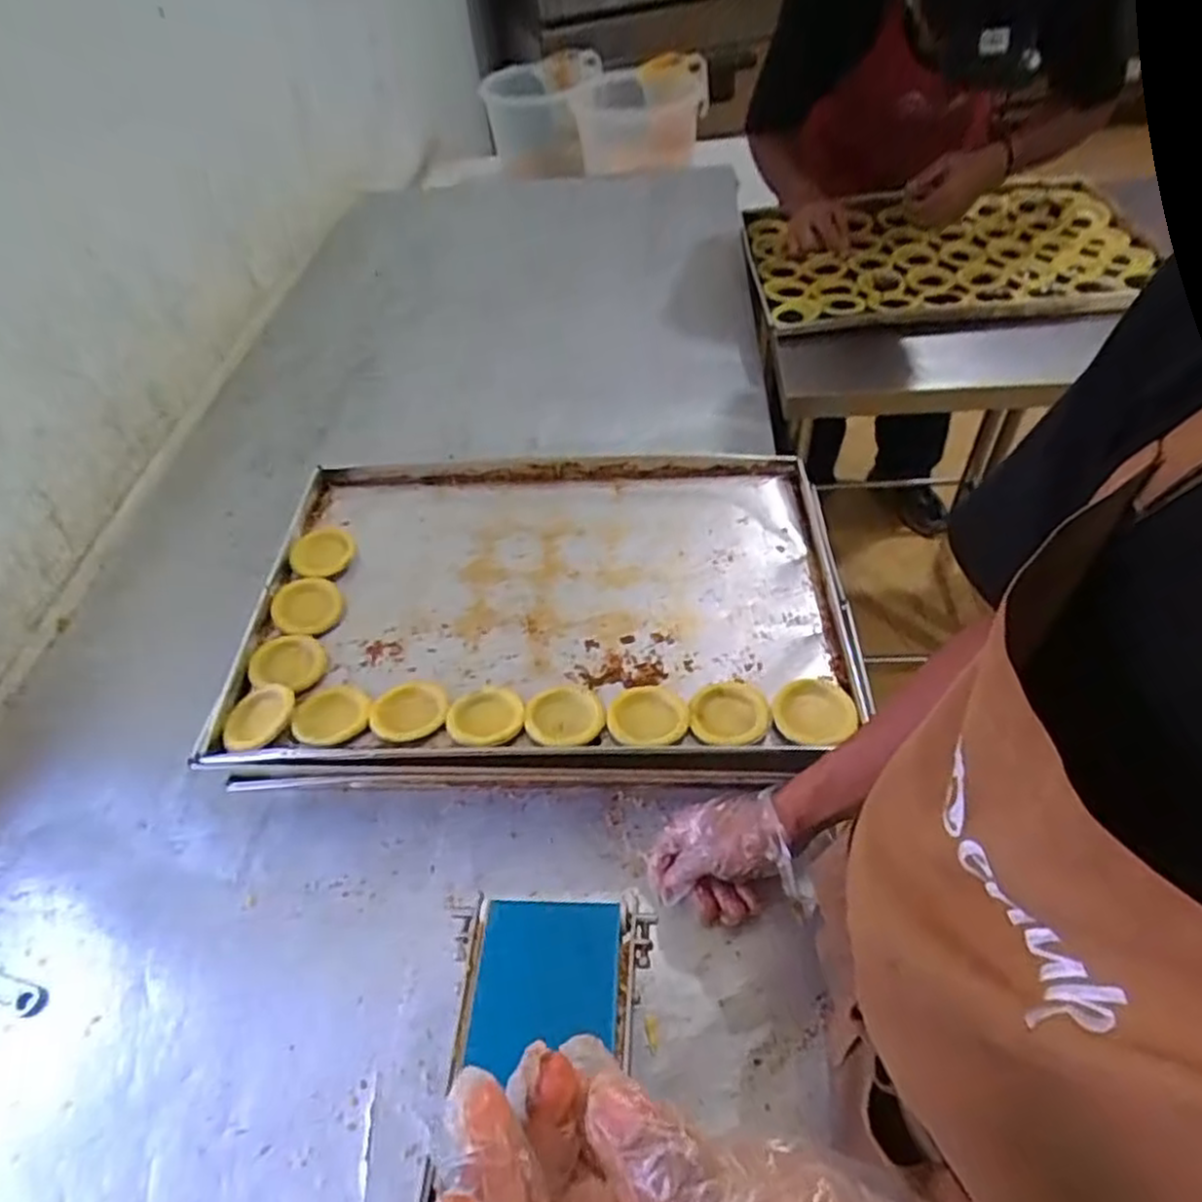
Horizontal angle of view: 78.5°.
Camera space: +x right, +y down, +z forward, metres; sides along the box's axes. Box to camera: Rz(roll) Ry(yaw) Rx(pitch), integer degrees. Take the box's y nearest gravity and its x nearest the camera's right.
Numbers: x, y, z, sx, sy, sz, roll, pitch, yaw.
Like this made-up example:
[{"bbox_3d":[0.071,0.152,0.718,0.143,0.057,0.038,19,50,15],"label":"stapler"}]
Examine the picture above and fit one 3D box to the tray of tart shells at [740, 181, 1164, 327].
[{"bbox_3d":[0.545,-0.563,1.183,0.577,0.041,0.384,-4,49,3],"label":"tray of tart shells"}]

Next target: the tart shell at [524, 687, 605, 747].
[{"bbox_3d":[-0.033,0.107,0.683,0.070,0.021,0.067,-3,49,4],"label":"tart shell"}]

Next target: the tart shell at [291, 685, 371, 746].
[{"bbox_3d":[-0.255,0.106,0.696,0.068,0.018,0.075,-21,50,-12],"label":"tart shell"}]

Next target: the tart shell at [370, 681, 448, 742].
[{"bbox_3d":[-0.183,0.103,0.698,0.070,0.022,0.067,-29,52,-18],"label":"tart shell"}]

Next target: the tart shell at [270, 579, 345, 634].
[{"bbox_3d":[-0.315,0.006,0.789,0.068,0.023,0.066,-3,49,4],"label":"tart shell"}]

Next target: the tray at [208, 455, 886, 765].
[{"bbox_3d":[-0.059,-0.009,0.783,0.601,0.042,0.418,-2,49,5],"label":"tray"}]

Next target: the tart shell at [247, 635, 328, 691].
[{"bbox_3d":[-0.317,0.062,0.746,0.070,0.017,0.063,0,49,6],"label":"tart shell"}]

